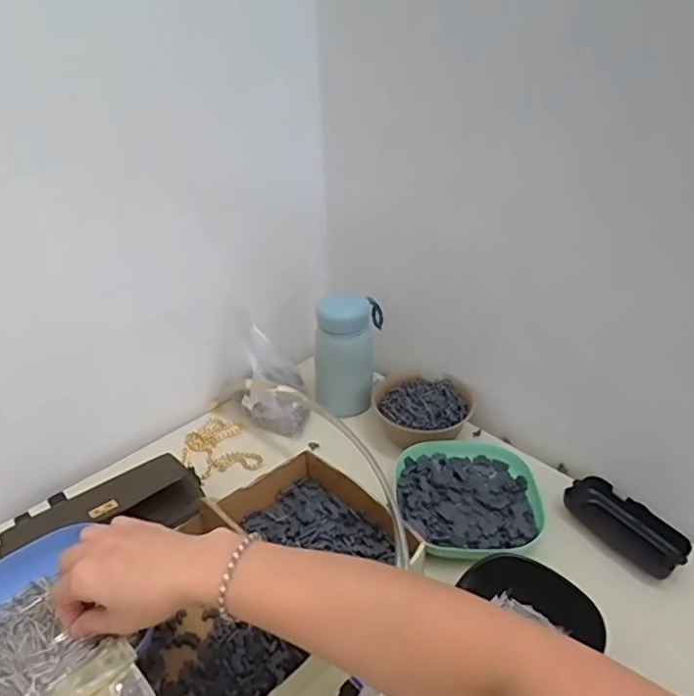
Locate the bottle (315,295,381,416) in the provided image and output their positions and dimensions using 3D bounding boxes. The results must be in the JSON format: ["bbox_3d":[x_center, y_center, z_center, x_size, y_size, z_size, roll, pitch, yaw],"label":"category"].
[{"bbox_3d":[0.001,0.002,0.672,0.071,0.137,0.072,12,35,19],"label":"bottle"}]

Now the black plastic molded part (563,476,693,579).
[{"bbox_3d":[0.262,0.168,0.527,0.046,0.028,0.108,-21,37,-28],"label":"black plastic molded part"}]

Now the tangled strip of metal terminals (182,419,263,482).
[{"bbox_3d":[-0.150,0.115,0.643,0.078,0.007,0.097,-16,35,-22],"label":"tangled strip of metal terminals"}]

